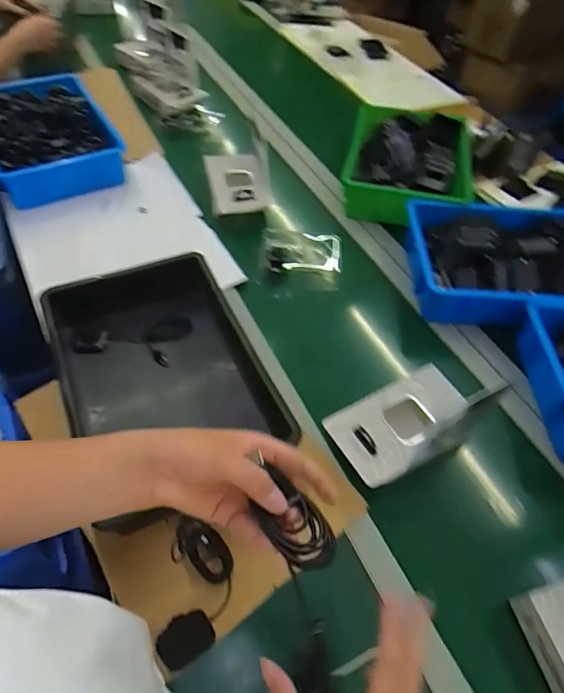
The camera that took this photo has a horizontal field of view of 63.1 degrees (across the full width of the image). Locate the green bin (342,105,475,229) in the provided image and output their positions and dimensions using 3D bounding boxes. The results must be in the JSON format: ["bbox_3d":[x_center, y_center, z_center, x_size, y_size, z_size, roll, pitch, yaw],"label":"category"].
[{"bbox_3d":[0.313,-0.458,1.130,0.288,0.118,0.421,13,52,5],"label":"green bin"}]

